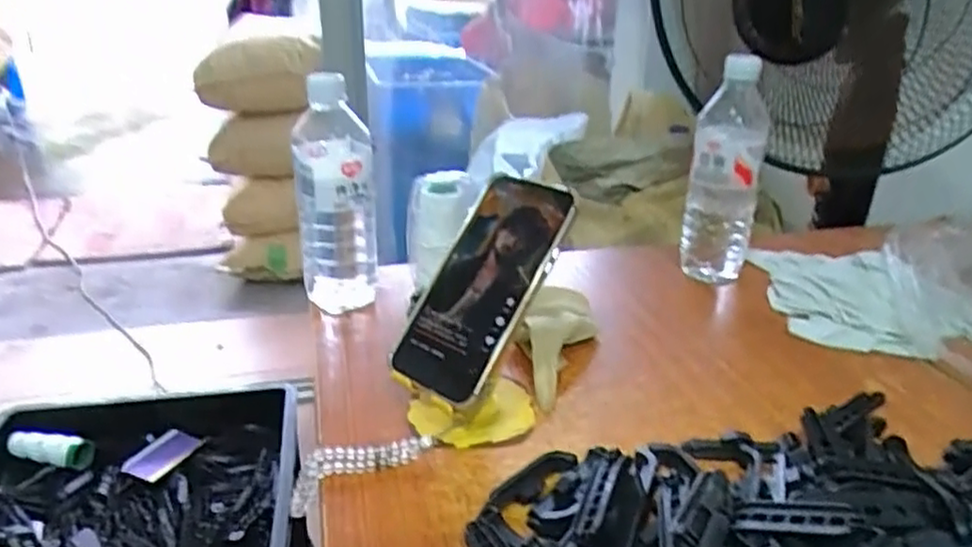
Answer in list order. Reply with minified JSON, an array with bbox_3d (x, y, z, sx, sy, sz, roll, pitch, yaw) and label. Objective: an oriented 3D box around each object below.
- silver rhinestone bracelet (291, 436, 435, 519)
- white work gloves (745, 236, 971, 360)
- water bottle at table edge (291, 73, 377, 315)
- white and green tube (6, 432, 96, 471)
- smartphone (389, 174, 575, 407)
[{"bbox_3d":[-0.083,0.129,0.457,0.098,0.033,0.021,-17,26,-9],"label":"silver rhinestone bracelet"},{"bbox_3d":[0.384,0.014,0.685,0.195,0.050,0.206,4,23,6],"label":"white work gloves"},{"bbox_3d":[-0.137,-0.067,0.629,0.068,0.214,0.079,-4,23,-13],"label":"water bottle at table edge"},{"bbox_3d":[-0.611,0.245,0.958,0.115,0.042,0.038,2,24,4],"label":"white and green tube"},{"bbox_3d":[0.000,0.006,0.484,0.079,0.166,0.017,20,-15,39],"label":"smartphone"}]

